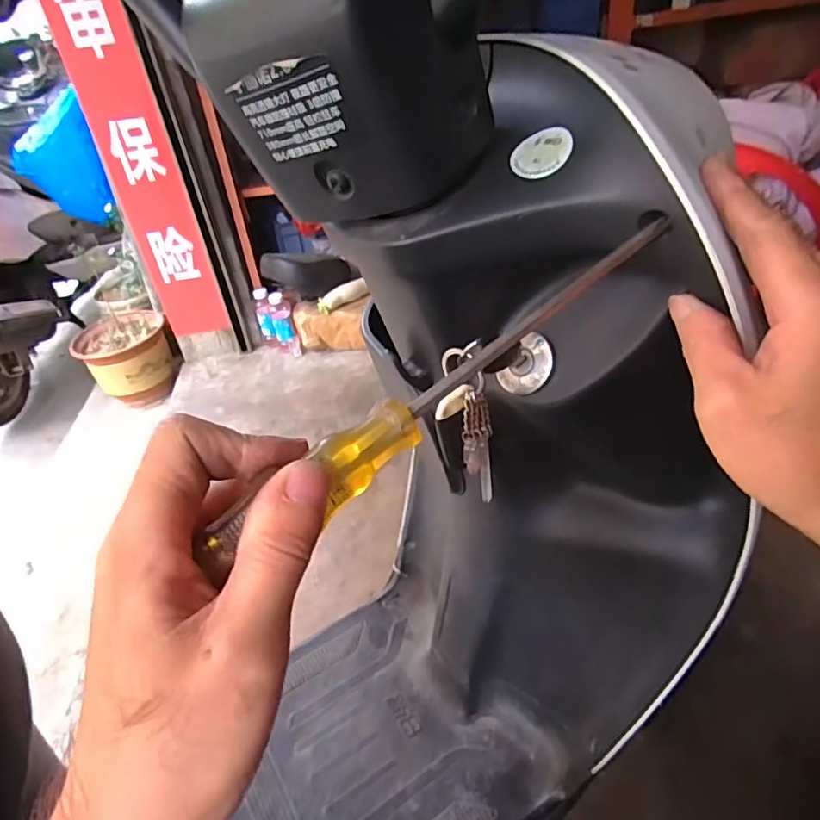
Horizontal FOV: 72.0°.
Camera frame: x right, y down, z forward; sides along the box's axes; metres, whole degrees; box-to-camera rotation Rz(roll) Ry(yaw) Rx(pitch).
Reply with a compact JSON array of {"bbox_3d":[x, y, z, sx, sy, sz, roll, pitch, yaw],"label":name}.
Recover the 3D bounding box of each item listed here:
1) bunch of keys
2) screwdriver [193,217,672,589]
[{"bbox_3d":[0.032,0.014,0.330,0.033,0.108,0.017,-14,38,-9],"label":"bunch of keys"},{"bbox_3d":[0.018,-0.012,0.218,0.222,0.019,0.019,-36,45,-15],"label":"screwdriver"}]

